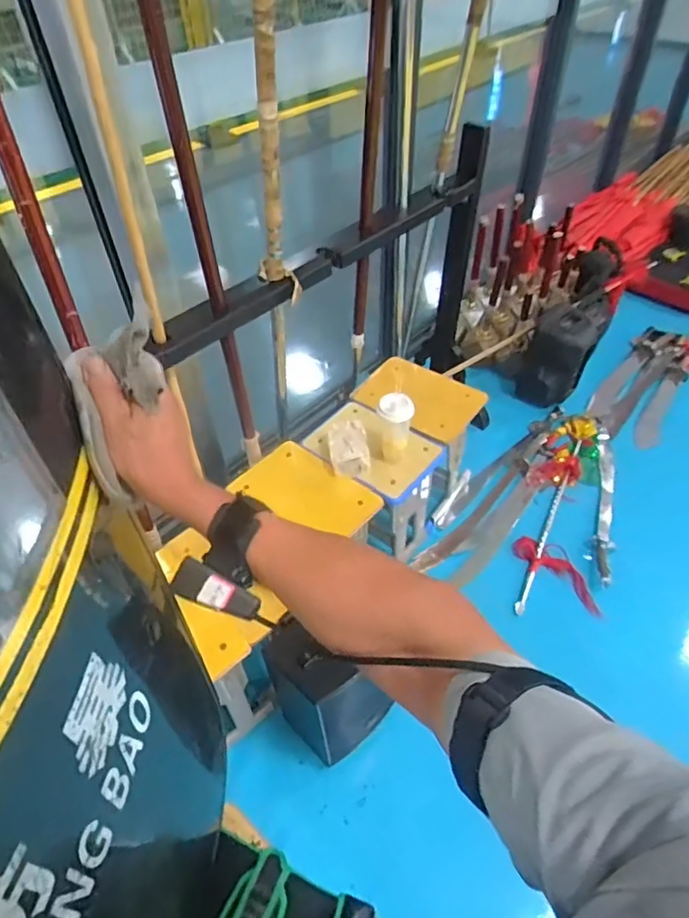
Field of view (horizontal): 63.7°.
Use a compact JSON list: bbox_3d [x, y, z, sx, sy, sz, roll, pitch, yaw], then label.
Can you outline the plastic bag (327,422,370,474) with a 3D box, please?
[{"bbox_3d":[0.010,-0.034,1.436,0.100,0.074,0.150,-4,47,-3],"label":"plastic bag"}]

